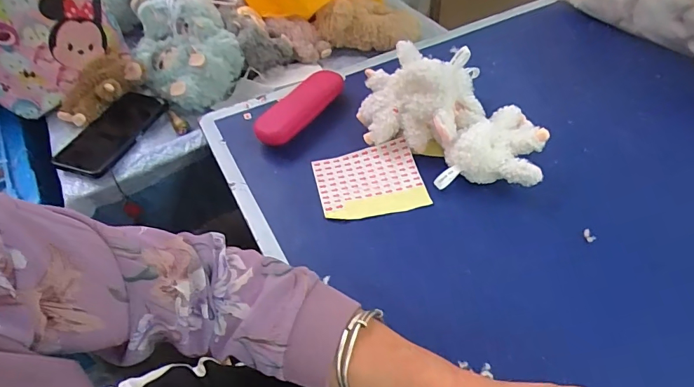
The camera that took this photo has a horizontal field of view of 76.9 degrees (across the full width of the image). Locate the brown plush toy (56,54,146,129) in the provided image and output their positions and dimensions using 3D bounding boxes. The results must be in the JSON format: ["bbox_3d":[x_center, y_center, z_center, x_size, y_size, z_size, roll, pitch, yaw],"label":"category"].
[{"bbox_3d":[-0.351,-0.154,0.631,0.076,0.047,0.130,25,56,21],"label":"brown plush toy"}]

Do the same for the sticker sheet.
[{"bbox_3d":[0.027,-0.016,0.515,0.122,0.020,0.095,-11,51,-6],"label":"sticker sheet"}]

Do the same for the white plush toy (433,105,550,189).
[{"bbox_3d":[0.166,-0.062,0.517,0.113,0.054,0.117,3,51,5],"label":"white plush toy"}]

